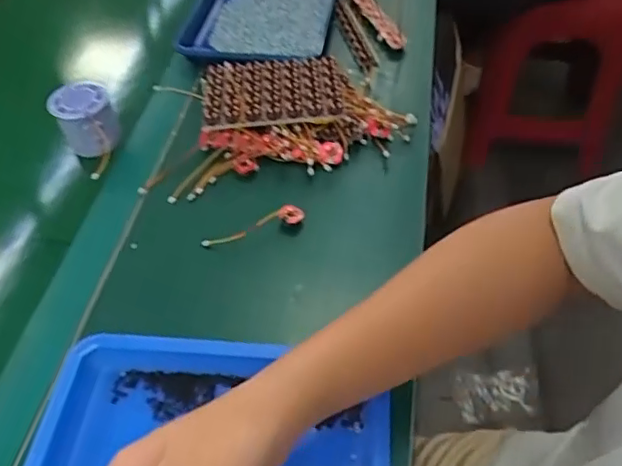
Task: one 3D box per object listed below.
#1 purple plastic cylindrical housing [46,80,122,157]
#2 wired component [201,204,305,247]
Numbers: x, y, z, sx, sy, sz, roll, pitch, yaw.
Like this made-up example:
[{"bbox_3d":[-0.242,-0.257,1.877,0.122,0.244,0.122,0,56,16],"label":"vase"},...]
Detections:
[{"bbox_3d":[-0.218,-0.109,0.561,0.052,0.052,0.065,-28,55,-18],"label":"purple plastic cylindrical housing"},{"bbox_3d":[-0.048,-0.006,0.478,0.087,0.010,0.015,-17,52,-10],"label":"wired component"}]

